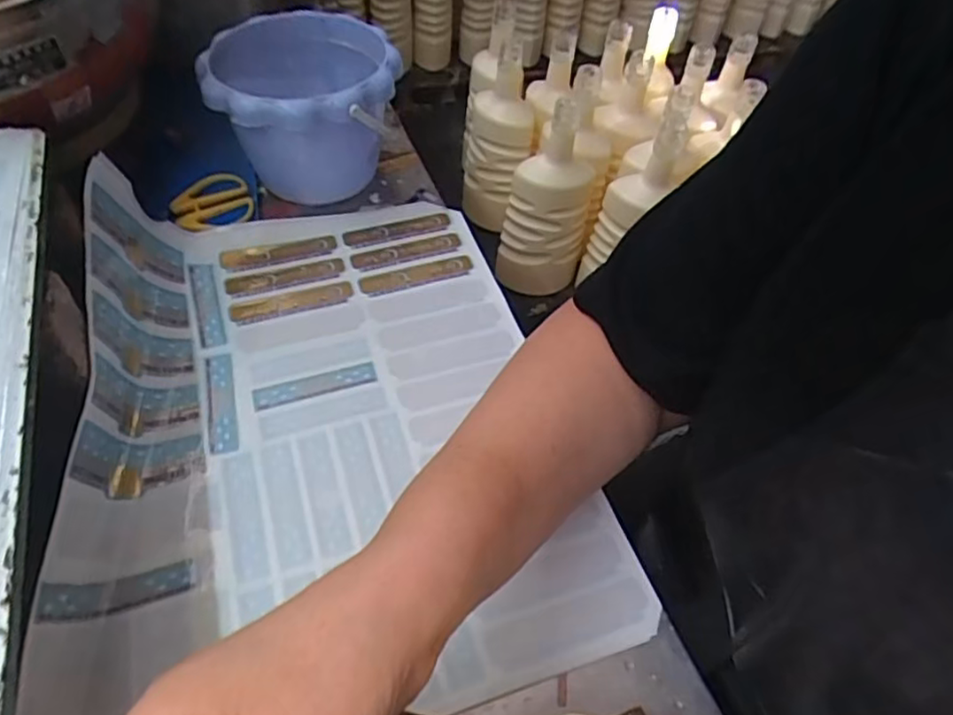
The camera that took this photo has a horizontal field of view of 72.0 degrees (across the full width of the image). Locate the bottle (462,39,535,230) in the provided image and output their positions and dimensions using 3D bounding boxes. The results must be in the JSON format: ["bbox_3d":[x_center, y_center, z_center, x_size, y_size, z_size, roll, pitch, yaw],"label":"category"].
[{"bbox_3d":[0.031,-0.299,0.934,0.081,0.271,0.091,-3,50,-8],"label":"bottle"}]

